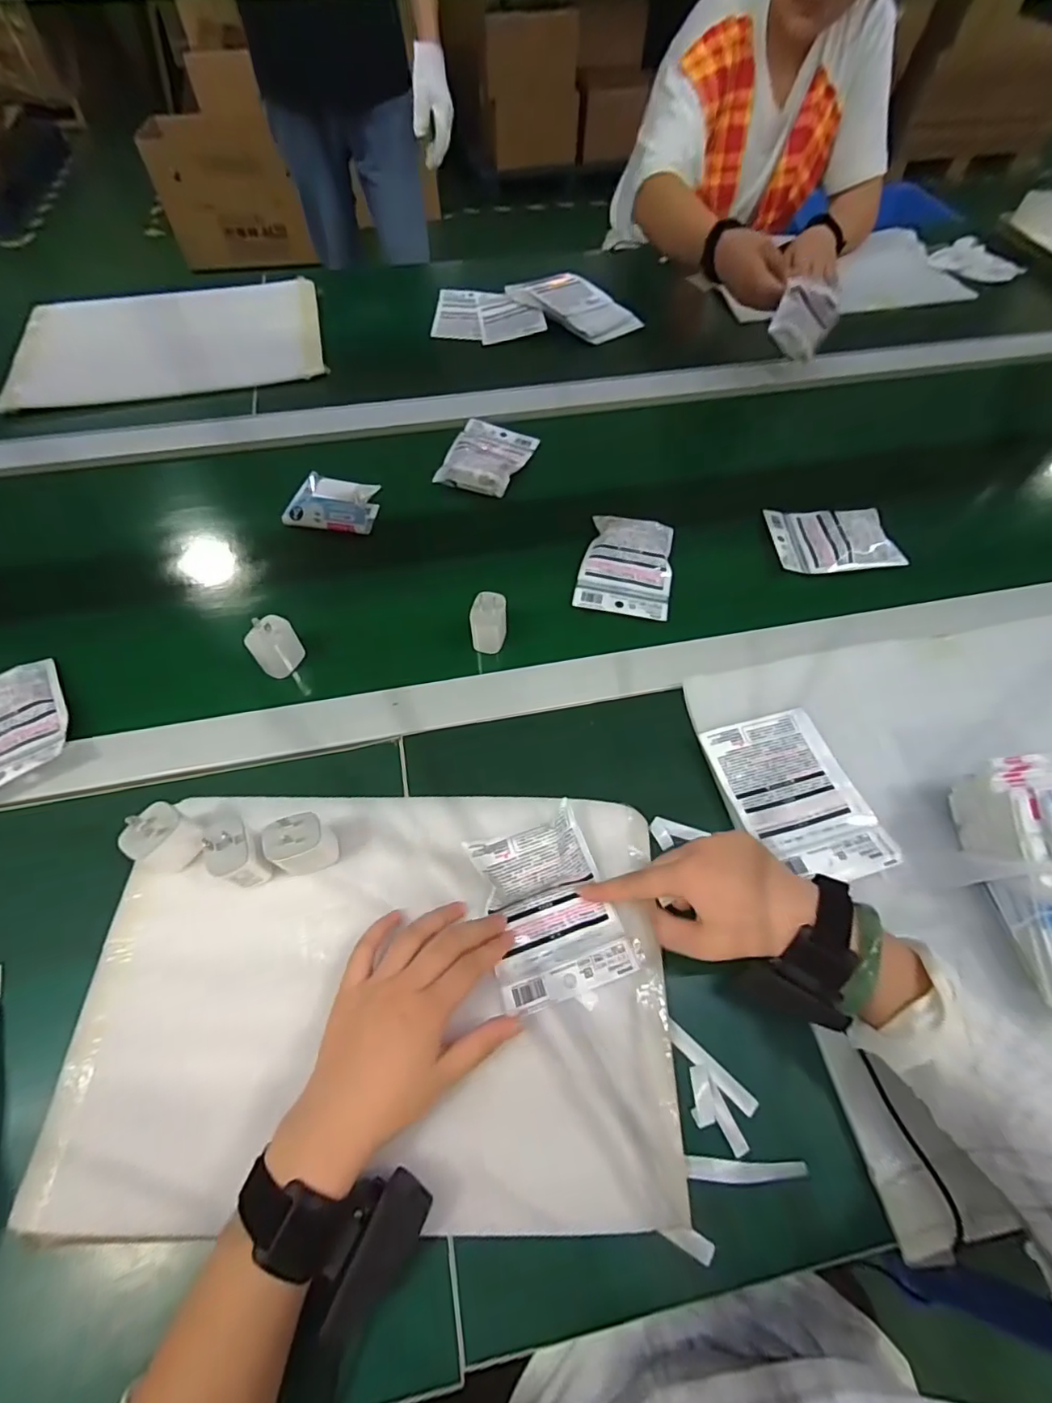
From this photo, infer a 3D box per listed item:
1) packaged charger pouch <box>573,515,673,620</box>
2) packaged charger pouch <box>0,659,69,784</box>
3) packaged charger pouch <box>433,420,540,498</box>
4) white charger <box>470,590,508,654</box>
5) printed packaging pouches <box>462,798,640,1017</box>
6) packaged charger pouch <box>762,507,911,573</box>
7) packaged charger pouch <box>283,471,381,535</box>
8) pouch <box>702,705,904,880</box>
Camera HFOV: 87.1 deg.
[{"bbox_3d":[0.110,-0.150,0.600,0.096,0.026,0.123,9,60,5],"label":"packaged charger pouch"},{"bbox_3d":[-0.461,0.026,0.492,0.091,0.032,0.116,-30,65,-17],"label":"packaged charger pouch"},{"bbox_3d":[-0.048,-0.311,0.692,0.096,0.027,0.131,16,61,8],"label":"packaged charger pouch"},{"bbox_3d":[-0.036,-0.078,0.548,0.034,0.060,0.028,5,60,2],"label":"white charger"},{"bbox_3d":[0.015,0.150,0.401,0.094,0.040,0.118,-20,61,-11],"label":"printed packaging pouches"},{"bbox_3d":[0.344,-0.188,0.624,0.124,0.025,0.096,1,60,0],"label":"packaged charger pouch"},{"bbox_3d":[-0.225,-0.232,0.647,0.096,0.029,0.065,9,60,4],"label":"packaged charger pouch"},{"bbox_3d":[0.226,0.080,0.468,0.107,0.015,0.146,-16,61,-10],"label":"pouch"}]

